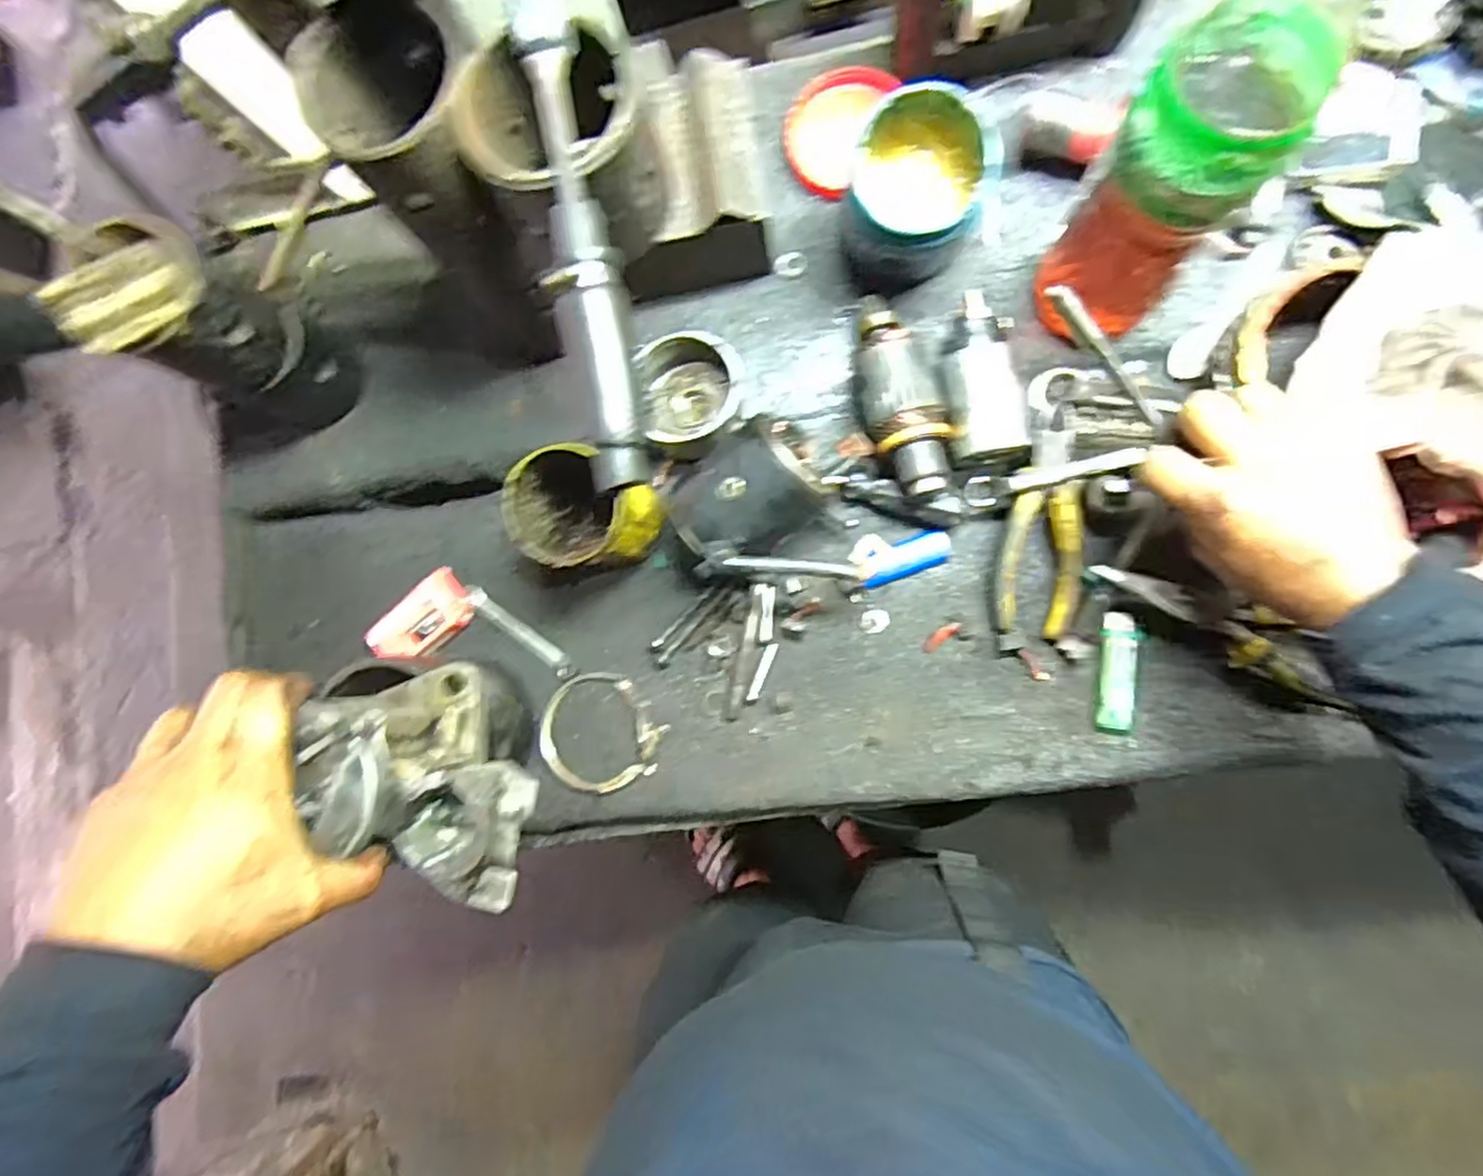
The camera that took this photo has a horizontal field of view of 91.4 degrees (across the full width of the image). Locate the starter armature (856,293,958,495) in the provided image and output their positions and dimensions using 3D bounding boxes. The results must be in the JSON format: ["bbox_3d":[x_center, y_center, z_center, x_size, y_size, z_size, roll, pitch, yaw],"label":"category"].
[{"bbox_3d":[0.110,-0.135,0.505,0.052,0.049,0.145,-15,82,6],"label":"starter armature"}]

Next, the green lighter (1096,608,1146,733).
[{"bbox_3d":[0.259,0.059,0.497,0.024,0.007,0.082,6,85,9],"label":"green lighter"}]

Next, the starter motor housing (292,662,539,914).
[{"bbox_3d":[-0.171,0.098,0.394,0.160,0.084,0.082,41,91,10],"label":"starter motor housing"}]

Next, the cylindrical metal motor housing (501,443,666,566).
[{"bbox_3d":[-0.104,-0.044,0.505,0.076,0.119,0.068,11,86,9],"label":"cylindrical metal motor housing"}]

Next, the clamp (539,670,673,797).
[{"bbox_3d":[-0.106,0.109,0.544,0.084,0.020,0.094,-42,80,2],"label":"clamp"}]

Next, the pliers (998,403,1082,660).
[{"bbox_3d":[0.209,-0.037,0.500,0.050,0.017,0.166,4,103,8],"label":"pliers"}]

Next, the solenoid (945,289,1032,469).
[{"bbox_3d":[0.165,-0.138,0.500,0.049,0.039,0.120,-6,83,7],"label":"solenoid"}]

